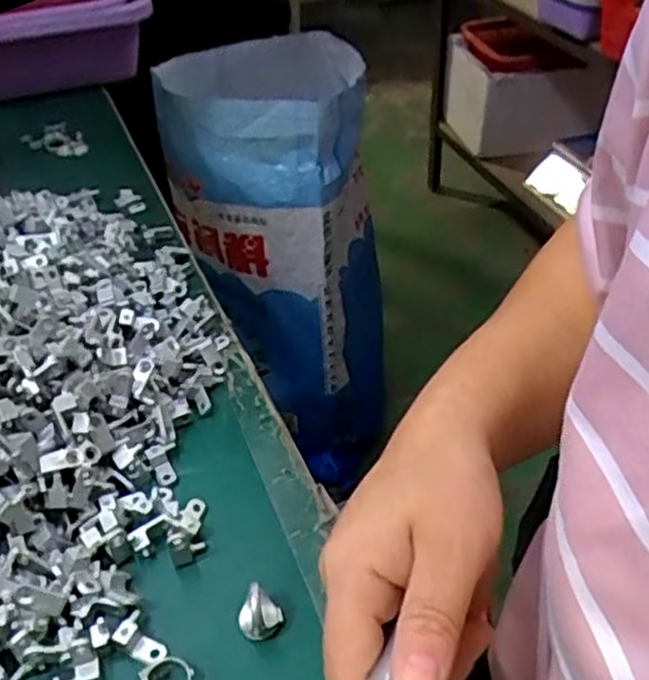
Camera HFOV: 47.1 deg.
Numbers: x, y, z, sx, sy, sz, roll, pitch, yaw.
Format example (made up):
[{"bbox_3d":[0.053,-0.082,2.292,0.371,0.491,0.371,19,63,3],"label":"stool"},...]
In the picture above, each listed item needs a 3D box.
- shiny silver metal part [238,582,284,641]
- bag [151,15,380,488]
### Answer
[{"bbox_3d":[-0.029,0.120,0.331,0.015,0.019,0.018,24,46,28],"label":"shiny silver metal part"},{"bbox_3d":[-0.025,-0.089,1.135,0.343,0.662,0.184,-26,45,-26],"label":"bag"}]

